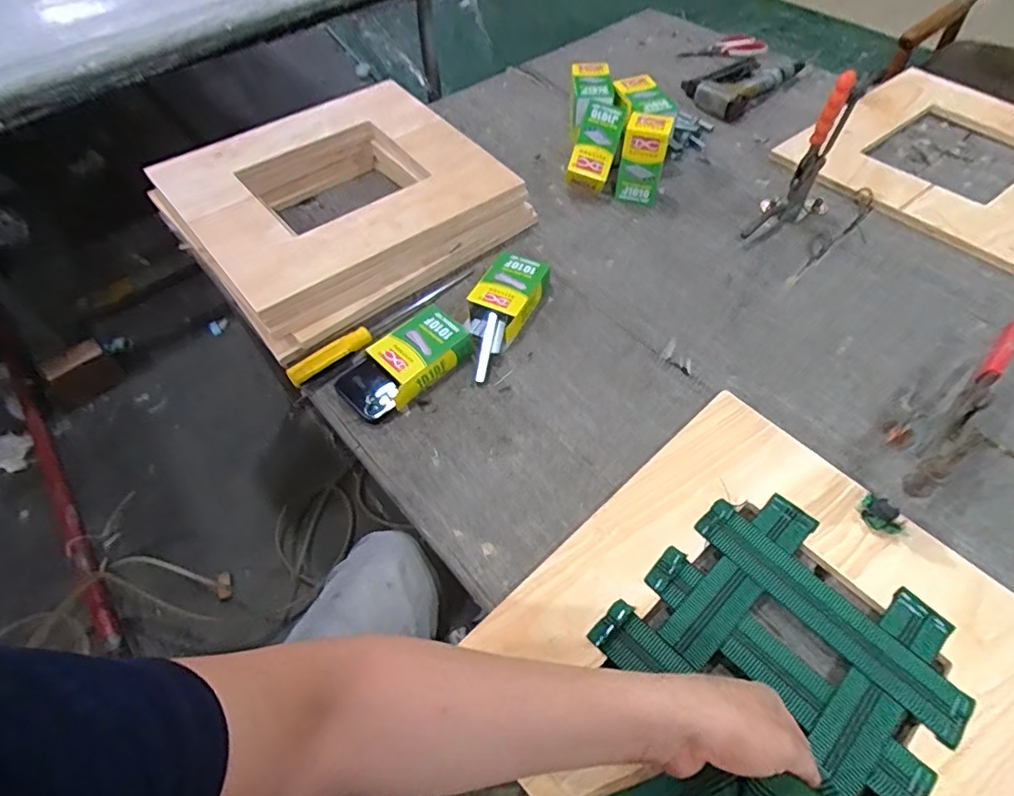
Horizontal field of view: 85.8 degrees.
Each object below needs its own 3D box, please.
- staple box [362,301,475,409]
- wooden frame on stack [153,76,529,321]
[{"bbox_3d":[-0.113,-0.056,0.687,0.087,0.034,0.130,37,64,25],"label":"staple box"},{"bbox_3d":[-0.258,-0.325,0.820,0.424,0.043,0.401,-33,60,-19],"label":"wooden frame on stack"}]

